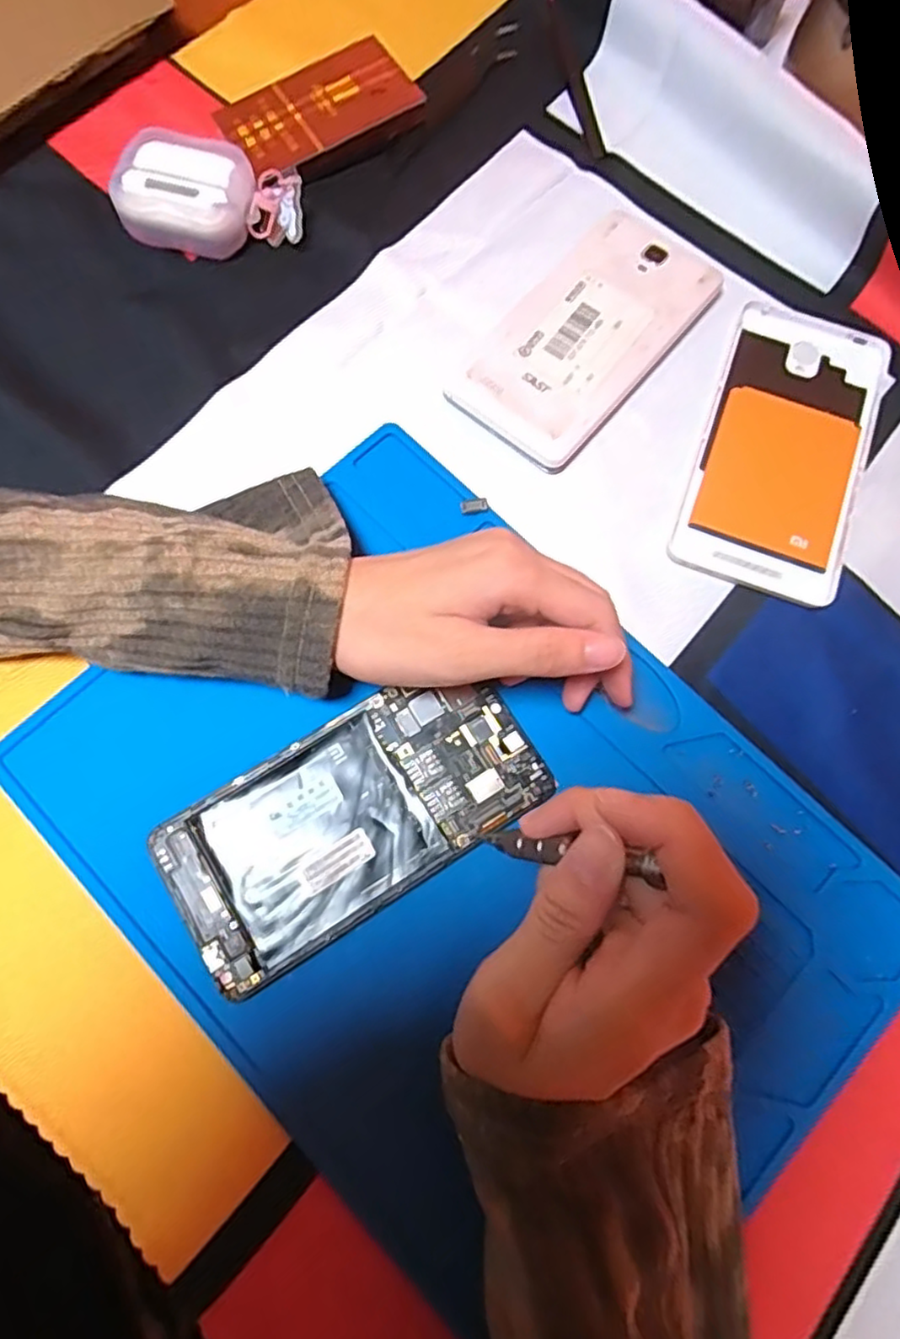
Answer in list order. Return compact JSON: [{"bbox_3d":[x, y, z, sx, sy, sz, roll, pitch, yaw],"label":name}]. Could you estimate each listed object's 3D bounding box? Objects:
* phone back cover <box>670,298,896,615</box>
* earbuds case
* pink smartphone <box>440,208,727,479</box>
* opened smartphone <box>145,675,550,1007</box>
[{"bbox_3d":[0.161,-0.108,0.322,0.076,0.004,0.153,21,75,4],"label":"phone back cover"},{"bbox_3d":[-0.121,-0.238,0.341,0.090,0.030,0.047,-1,75,-2],"label":"earbuds case"},{"bbox_3d":[0.069,-0.163,0.331,0.068,0.011,0.144,39,78,9],"label":"pink smartphone"},{"bbox_3d":[-0.037,0.058,0.267,0.146,0.005,0.073,-29,77,-7],"label":"opened smartphone"}]

